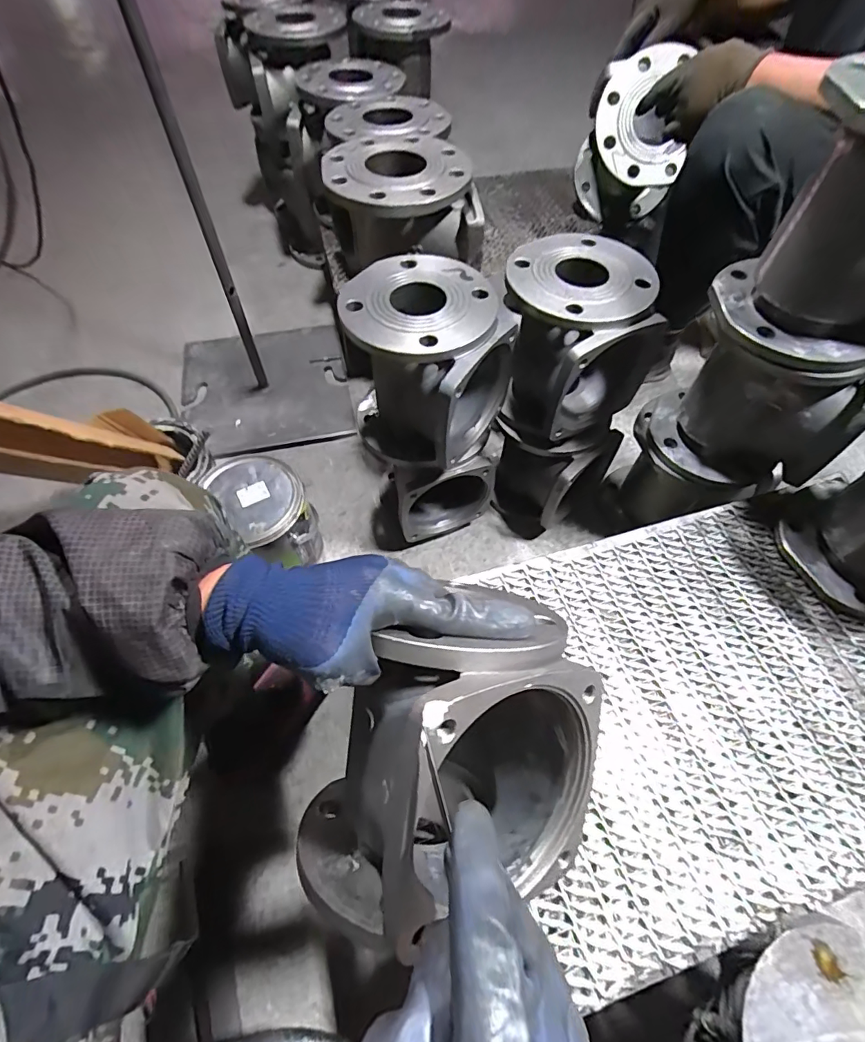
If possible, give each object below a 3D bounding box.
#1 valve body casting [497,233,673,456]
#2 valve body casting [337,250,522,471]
[{"bbox_3d":[0.179,-0.224,0.650,0.165,0.218,0.176,1,59,-2],"label":"valve body casting"},{"bbox_3d":[-0.012,-0.196,0.624,0.187,0.191,0.162,32,63,16],"label":"valve body casting"}]

